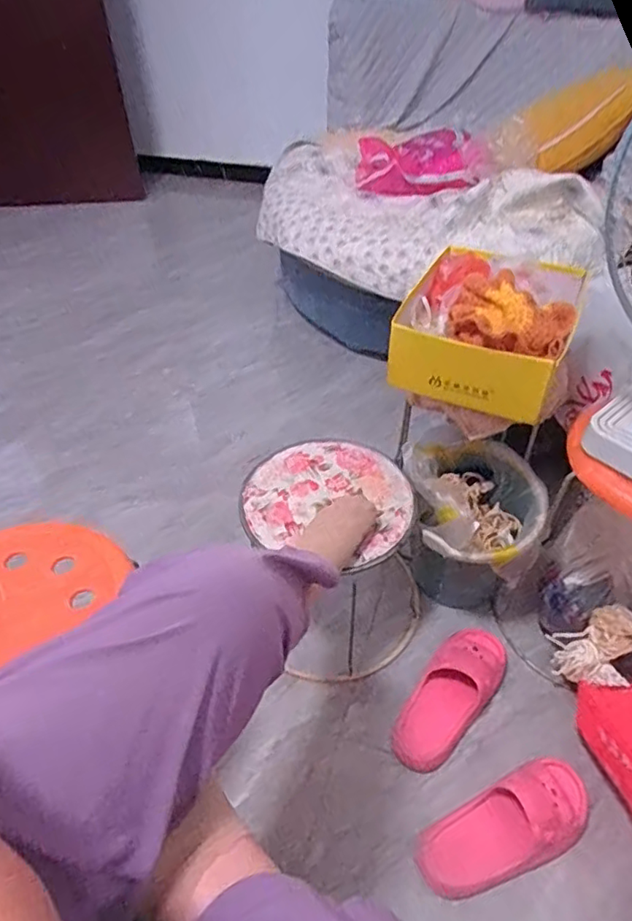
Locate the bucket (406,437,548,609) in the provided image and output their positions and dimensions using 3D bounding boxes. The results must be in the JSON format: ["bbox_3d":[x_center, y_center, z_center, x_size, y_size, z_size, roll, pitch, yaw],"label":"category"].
[{"bbox_3d":[0.289,0.127,1.084,0.219,0.263,0.257,0,44,2],"label":"bucket"}]

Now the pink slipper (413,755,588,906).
[{"bbox_3d":[0.280,0.533,0.838,0.269,0.079,0.110,-20,47,-18],"label":"pink slipper"}]

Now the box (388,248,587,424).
[{"bbox_3d":[0.296,-0.236,0.997,0.257,0.122,0.345,16,47,17],"label":"box"}]

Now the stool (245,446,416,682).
[{"bbox_3d":[0.036,0.164,1.040,0.282,0.316,0.319,-20,47,-19],"label":"stool"}]

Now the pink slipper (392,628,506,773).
[{"bbox_3d":[0.229,0.395,0.979,0.102,0.079,0.260,30,52,28],"label":"pink slipper"}]

